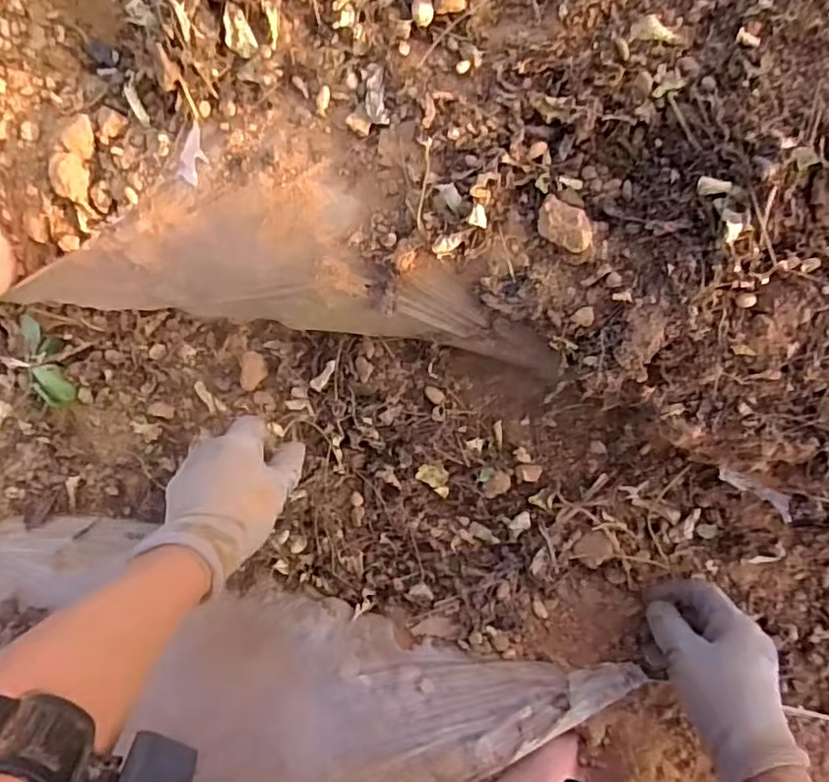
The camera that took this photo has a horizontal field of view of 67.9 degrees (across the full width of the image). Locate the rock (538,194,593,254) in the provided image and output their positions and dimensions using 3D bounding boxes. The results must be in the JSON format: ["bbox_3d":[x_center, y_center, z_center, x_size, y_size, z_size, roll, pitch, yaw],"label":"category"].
[{"bbox_3d":[0.088,-0.097,0.359,0.031,0.021,0.027,18,97,5],"label":"rock"}]

